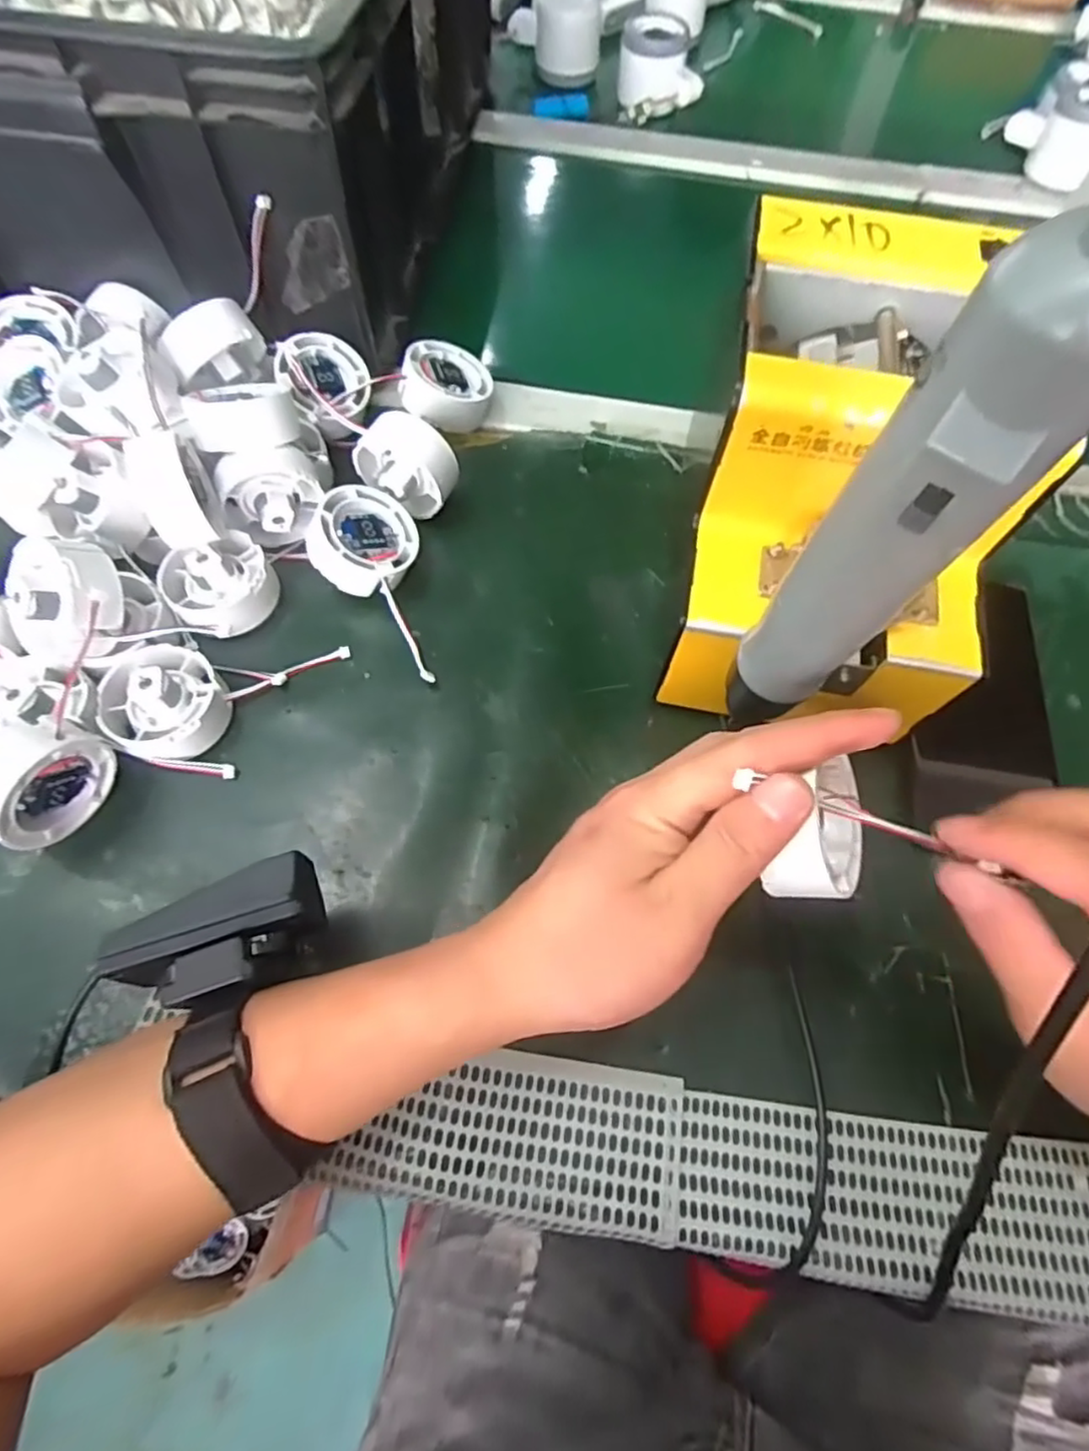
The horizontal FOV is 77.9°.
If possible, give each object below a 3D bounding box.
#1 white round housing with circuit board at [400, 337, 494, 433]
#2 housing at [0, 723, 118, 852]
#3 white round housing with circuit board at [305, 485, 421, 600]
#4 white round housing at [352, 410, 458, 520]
[{"bbox_3d":[-0.063,-0.211,0.420,0.058,0.026,0.050,-33,80,-37],"label":"white round housing with circuit board"},{"bbox_3d":[-0.225,0.026,0.296,0.032,0.048,0.053,17,66,5],"label":"housing"},{"bbox_3d":[-0.099,-0.101,0.367,0.053,0.024,0.053,13,65,-29],"label":"white round housing with circuit board"},{"bbox_3d":[-0.077,-0.145,0.382,0.054,0.045,0.037,41,70,15],"label":"white round housing"}]

